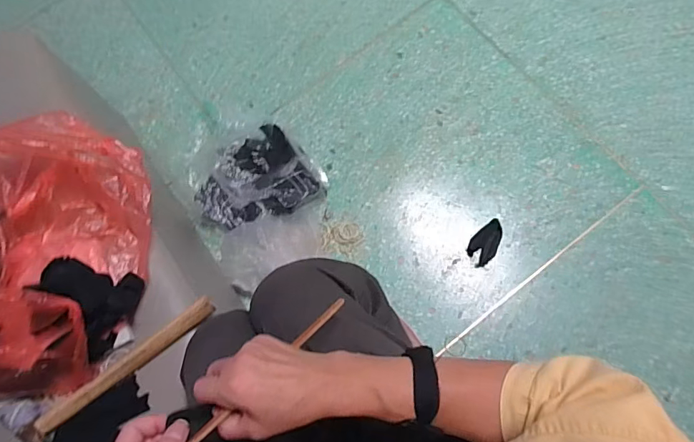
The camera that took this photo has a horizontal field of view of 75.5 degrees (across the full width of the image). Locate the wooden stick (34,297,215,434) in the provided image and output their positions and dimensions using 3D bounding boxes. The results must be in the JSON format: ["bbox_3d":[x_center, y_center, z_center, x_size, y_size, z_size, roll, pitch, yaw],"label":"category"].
[{"bbox_3d":[-0.300,0.192,0.614,0.266,0.015,0.028,-37,75,-6],"label":"wooden stick"}]

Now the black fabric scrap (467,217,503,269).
[{"bbox_3d":[0.315,0.049,1.010,0.058,0.014,0.108,37,79,11],"label":"black fabric scrap"}]

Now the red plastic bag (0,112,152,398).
[{"bbox_3d":[-0.456,0.048,0.621,0.328,0.110,0.369,-4,74,3],"label":"red plastic bag"}]

